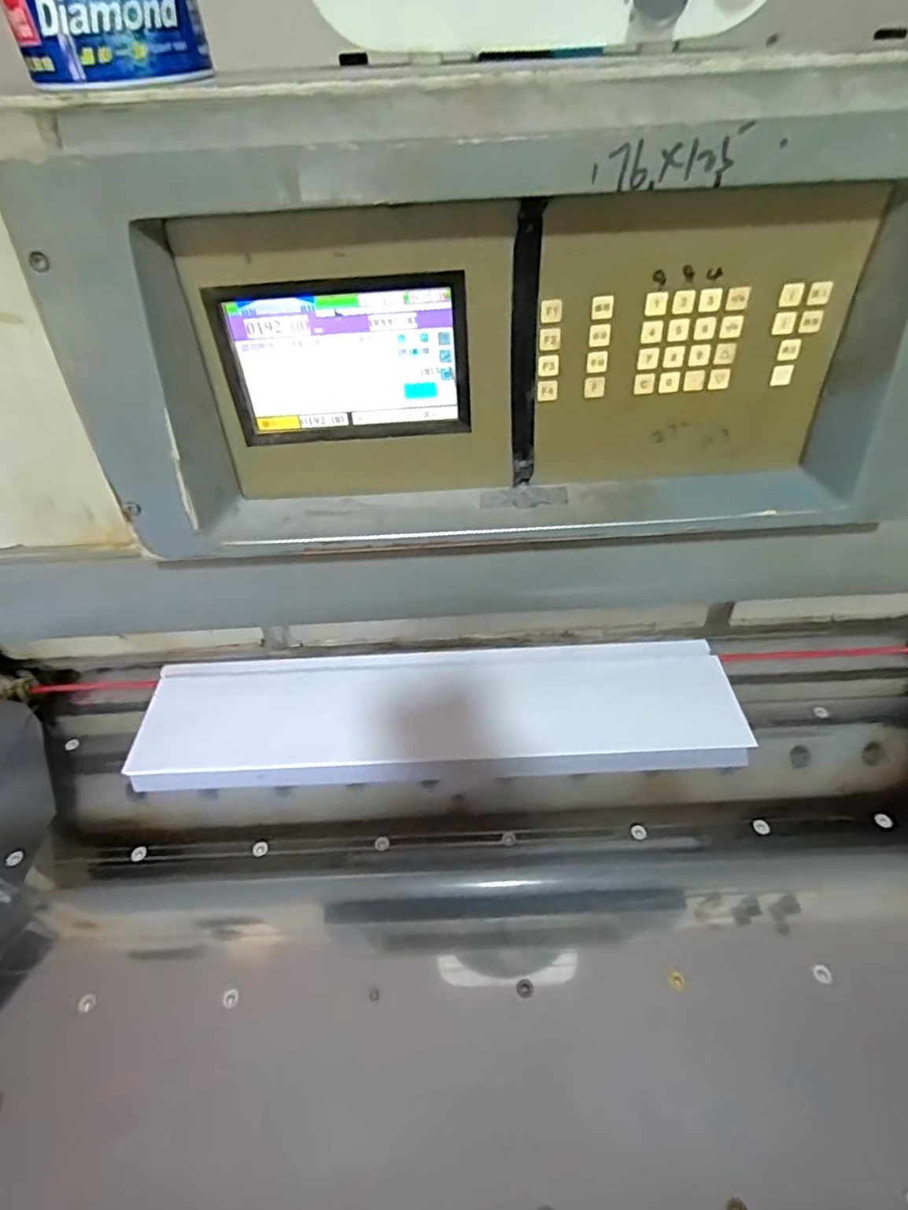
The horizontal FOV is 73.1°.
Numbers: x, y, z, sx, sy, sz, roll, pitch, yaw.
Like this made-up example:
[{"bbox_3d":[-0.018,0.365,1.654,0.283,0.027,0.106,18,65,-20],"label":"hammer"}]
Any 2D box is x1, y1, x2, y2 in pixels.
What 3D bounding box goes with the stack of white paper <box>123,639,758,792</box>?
[{"bbox_3d":[-0.018,0.142,0.819,0.776,0.047,0.168,-2,70,-2],"label":"stack of white paper"}]

